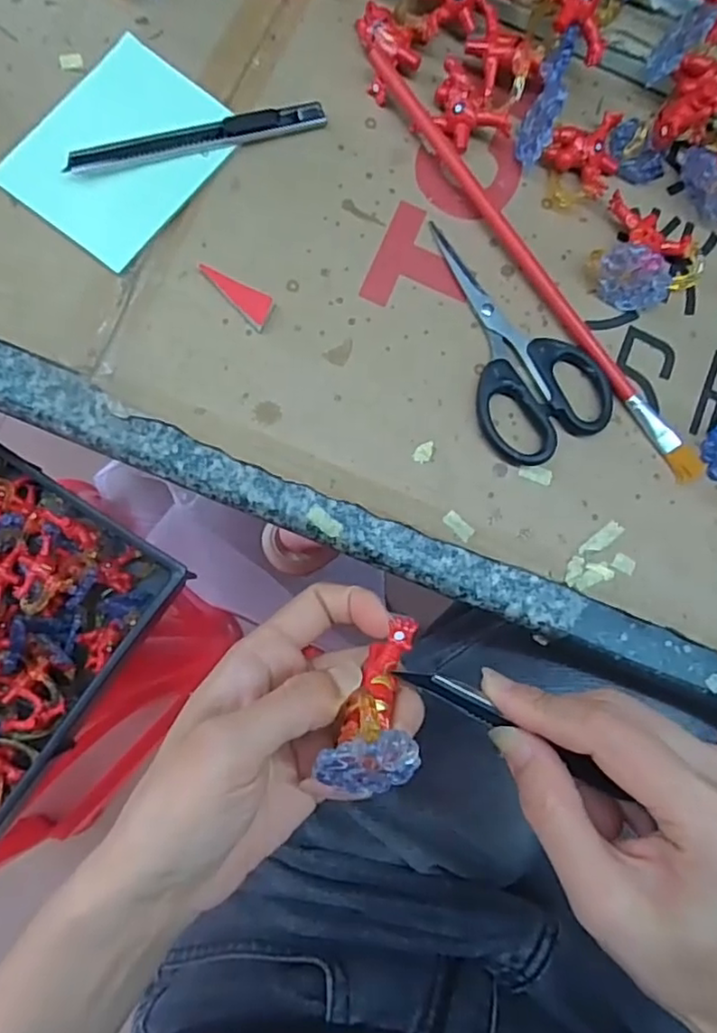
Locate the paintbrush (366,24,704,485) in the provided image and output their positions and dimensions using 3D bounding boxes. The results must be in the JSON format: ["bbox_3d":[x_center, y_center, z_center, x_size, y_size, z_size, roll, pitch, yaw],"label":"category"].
[{"bbox_3d":[0.084,-0.131,0.310,0.015,0.006,0.273,-35,86,-9],"label":"paintbrush"}]

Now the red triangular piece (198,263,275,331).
[{"bbox_3d":[-0.056,-0.107,0.297,0.039,0.004,0.015,45,81,2],"label":"red triangular piece"}]

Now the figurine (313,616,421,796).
[{"bbox_3d":[0.009,0.062,0.211,0.029,0.024,0.057,17,63,-2],"label":"figurine"}]

